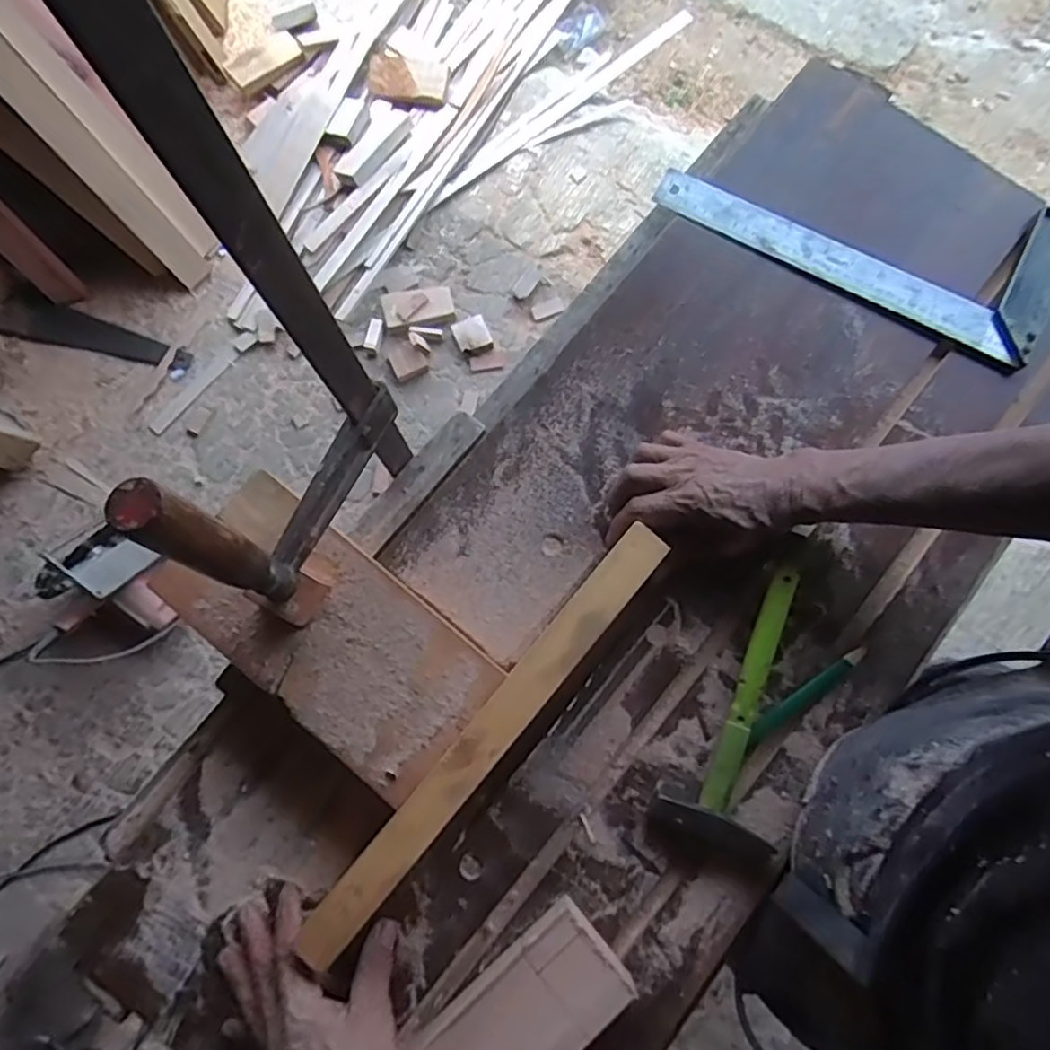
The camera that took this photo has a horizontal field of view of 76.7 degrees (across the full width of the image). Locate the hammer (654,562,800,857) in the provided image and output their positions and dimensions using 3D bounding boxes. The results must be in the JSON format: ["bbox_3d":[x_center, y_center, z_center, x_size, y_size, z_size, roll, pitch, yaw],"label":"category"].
[{"bbox_3d":[0.171,0.132,0.511,0.083,0.029,0.208,20,78,4],"label":"hammer"}]

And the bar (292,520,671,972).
[{"bbox_3d":[-0.021,0.143,0.460,0.036,0.014,0.353,40,80,7],"label":"bar"}]

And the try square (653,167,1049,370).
[{"bbox_3d":[0.311,-0.281,0.601,0.352,0.017,0.153,28,79,5],"label":"try square"}]

